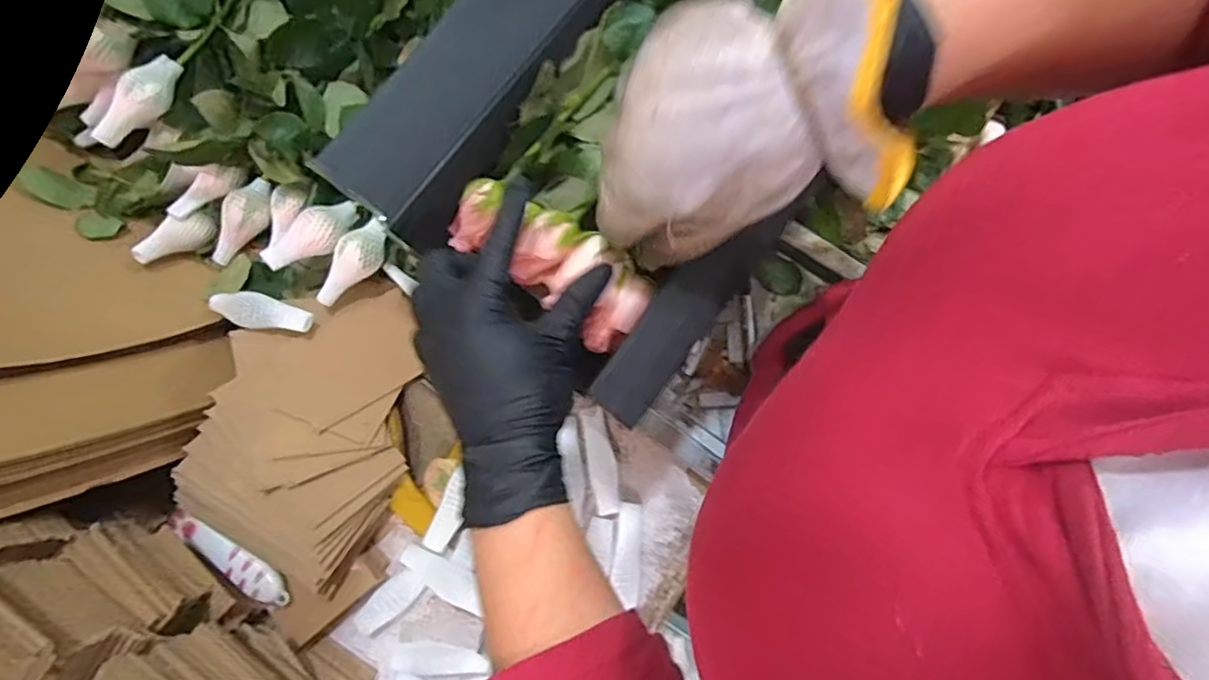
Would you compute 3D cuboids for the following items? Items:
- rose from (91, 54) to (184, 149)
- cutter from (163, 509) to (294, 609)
[{"bbox_3d":[-0.373,-0.192,0.486,0.029,0.026,0.083,39,82,8],"label":"rose"},{"bbox_3d":[-0.291,0.168,0.474,0.111,0.008,0.025,31,81,6],"label":"cutter"}]

